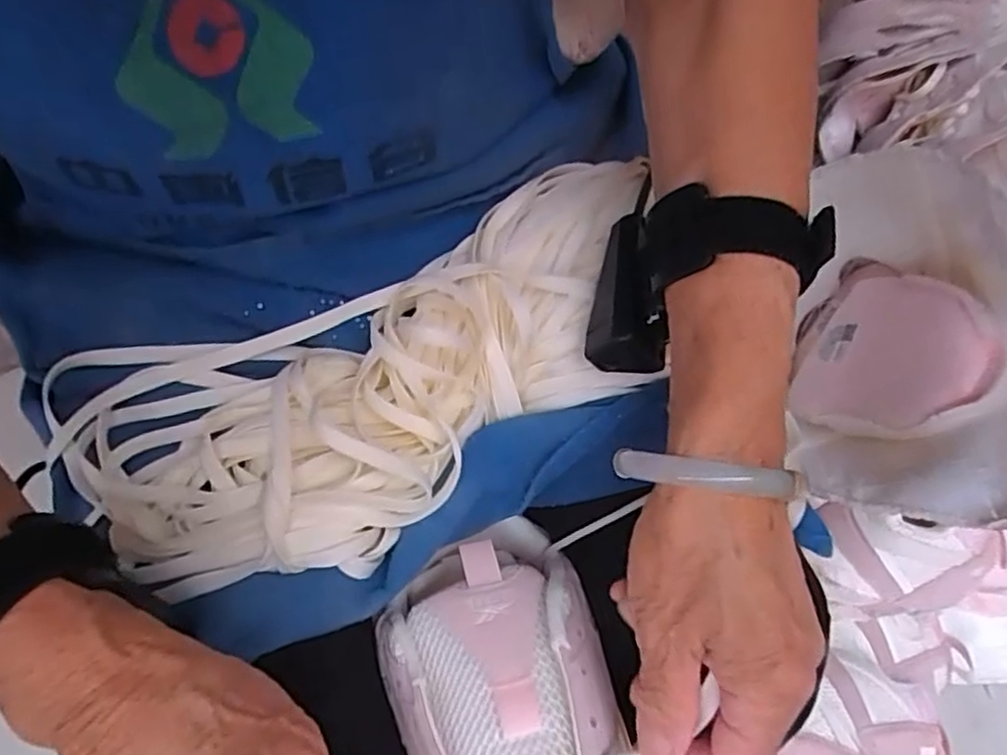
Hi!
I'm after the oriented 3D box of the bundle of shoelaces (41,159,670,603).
[{"bbox_3d":[-0.054,0.001,0.325,0.295,0.037,0.130,-23,61,-11],"label":"bundle of shoelaces"}]

